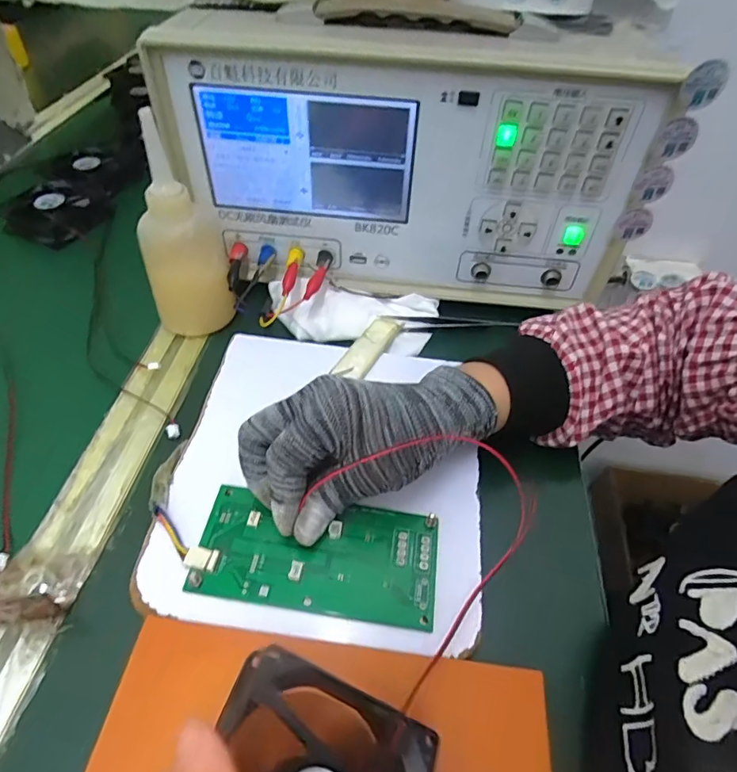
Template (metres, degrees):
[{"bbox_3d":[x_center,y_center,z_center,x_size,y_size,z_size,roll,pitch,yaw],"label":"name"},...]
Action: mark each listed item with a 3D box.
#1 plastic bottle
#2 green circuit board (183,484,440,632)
[{"bbox_3d":[-0.145,-0.116,0.376,0.064,0.138,0.064,-17,51,-15],"label":"plastic bottle"},{"bbox_3d":[-0.029,0.095,0.283,0.134,0.008,0.063,7,49,2],"label":"green circuit board"}]

